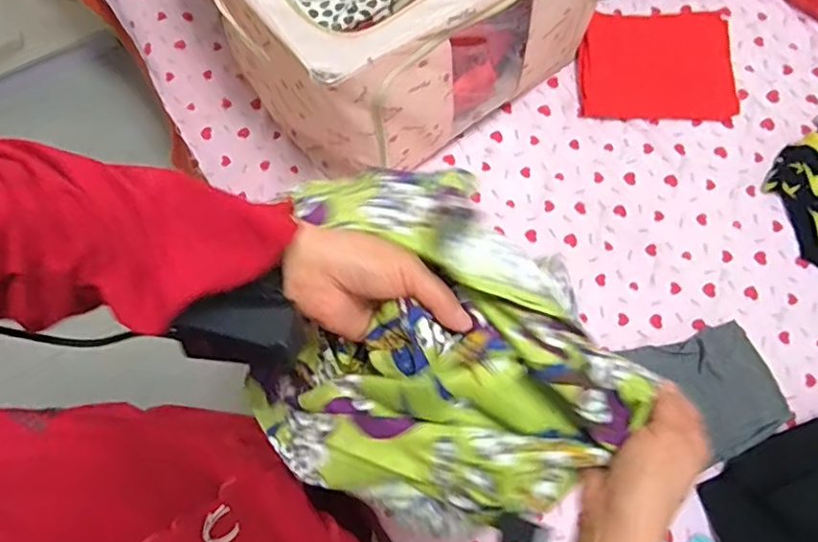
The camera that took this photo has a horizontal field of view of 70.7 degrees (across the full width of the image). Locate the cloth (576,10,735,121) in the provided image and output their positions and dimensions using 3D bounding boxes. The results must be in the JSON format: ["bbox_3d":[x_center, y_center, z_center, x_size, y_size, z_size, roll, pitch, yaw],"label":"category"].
[{"bbox_3d":[0.423,-0.350,0.990,0.258,0.014,0.198,-1,75,0],"label":"cloth"}]

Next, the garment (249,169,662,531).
[{"bbox_3d":[0.002,0.065,0.399,0.260,0.114,0.207,44,80,11],"label":"garment"}]

